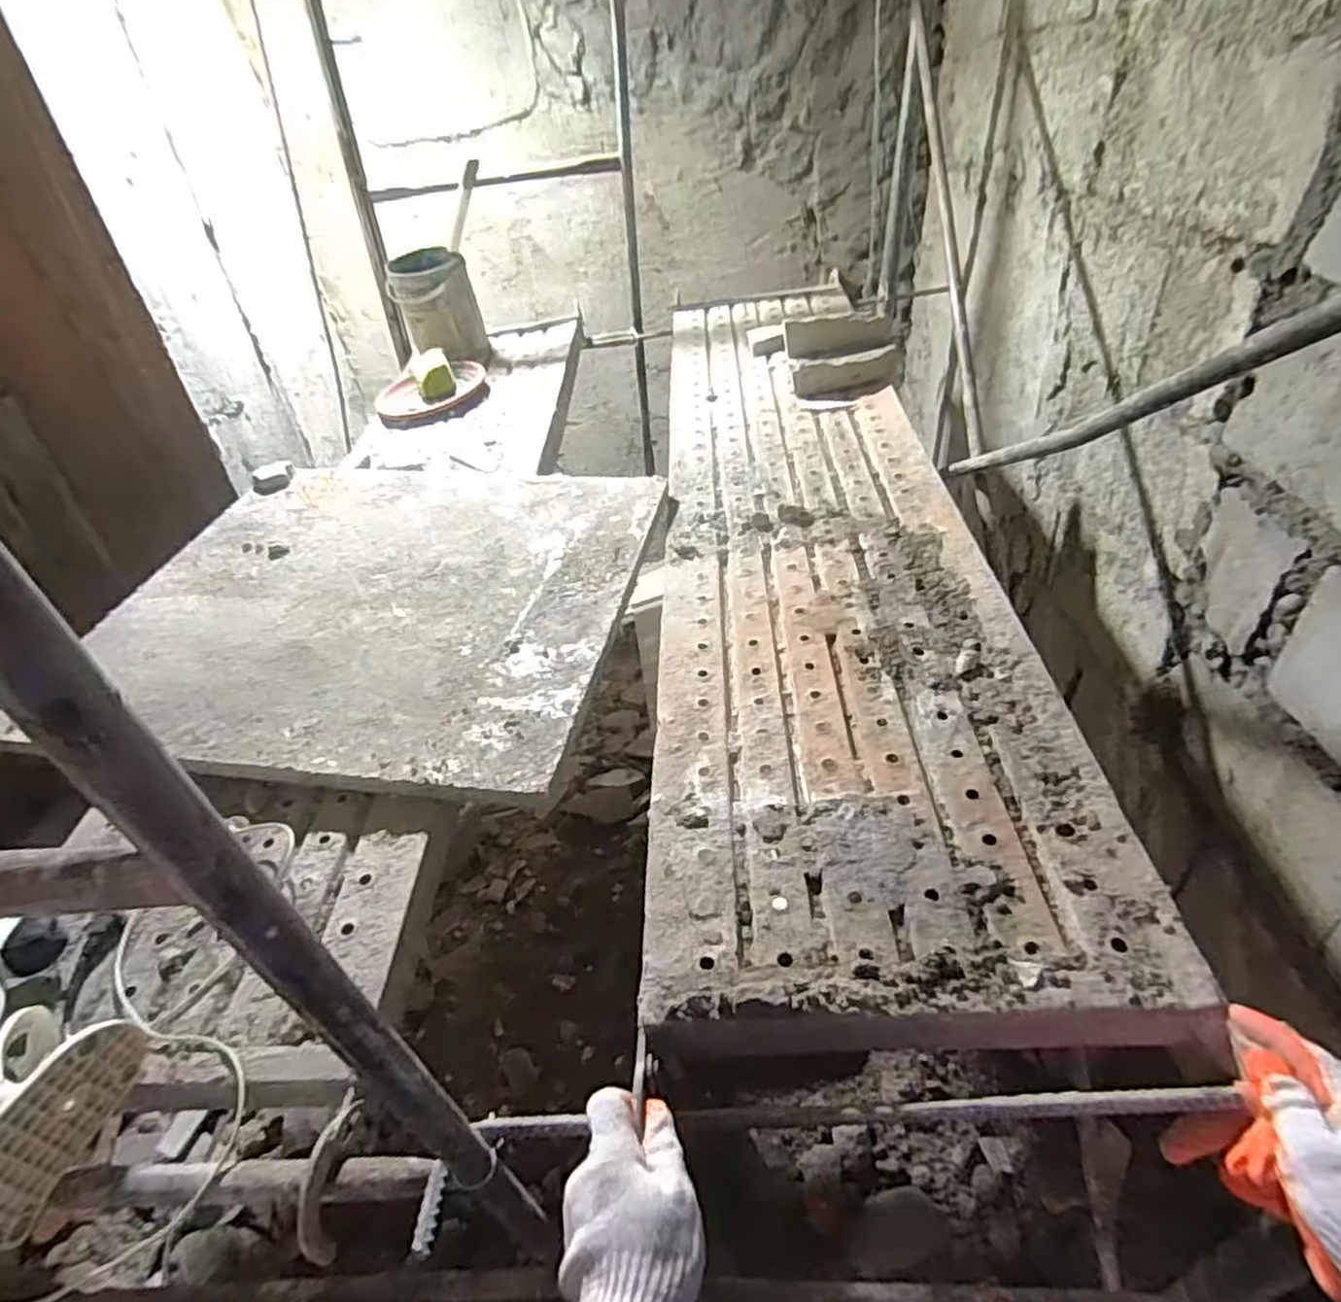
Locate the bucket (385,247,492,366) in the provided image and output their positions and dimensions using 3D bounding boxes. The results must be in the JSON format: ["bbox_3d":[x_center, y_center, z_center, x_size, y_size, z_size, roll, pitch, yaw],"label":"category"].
[{"bbox_3d":[-0.543,-0.790,1.736,0.173,0.230,0.173,-19,40,-16],"label":"bucket"}]

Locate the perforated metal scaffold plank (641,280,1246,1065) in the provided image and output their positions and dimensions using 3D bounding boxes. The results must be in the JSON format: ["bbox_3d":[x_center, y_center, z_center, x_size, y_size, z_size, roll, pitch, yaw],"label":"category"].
[{"bbox_3d":[0.181,-0.237,1.113,0.394,0.043,1.579,-4,40,3],"label":"perforated metal scaffold plank"}]

